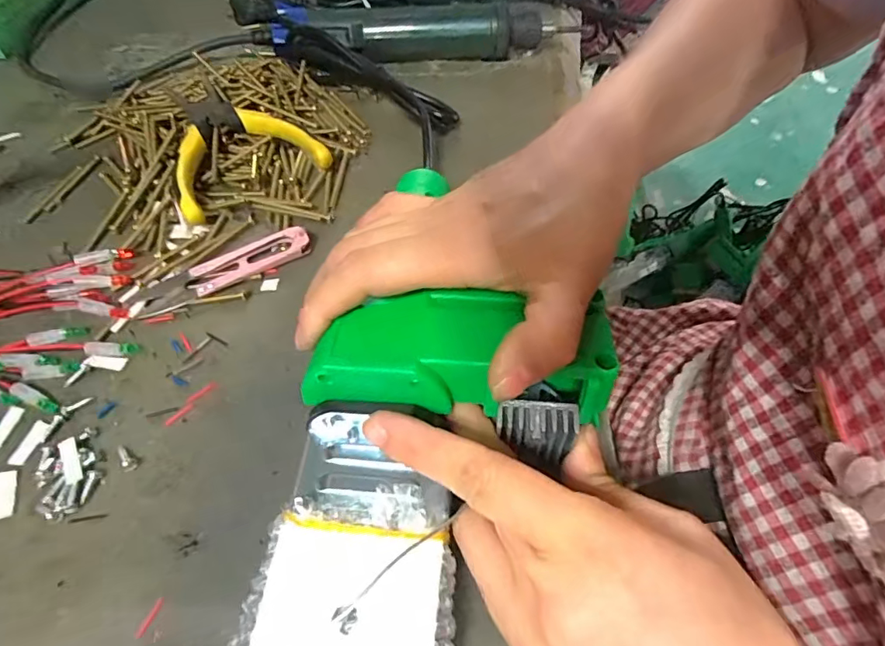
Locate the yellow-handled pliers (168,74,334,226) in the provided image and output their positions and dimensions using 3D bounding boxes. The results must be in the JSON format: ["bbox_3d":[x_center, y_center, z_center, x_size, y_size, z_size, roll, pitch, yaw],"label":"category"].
[{"bbox_3d":[-0.149,-0.125,0.339,0.093,0.026,0.122,-32,60,-18],"label":"yellow-handled pliers"}]

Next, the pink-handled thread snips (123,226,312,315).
[{"bbox_3d":[-0.126,-0.031,0.283,0.100,0.010,0.023,-23,57,-13],"label":"pink-handled thread snips"}]

